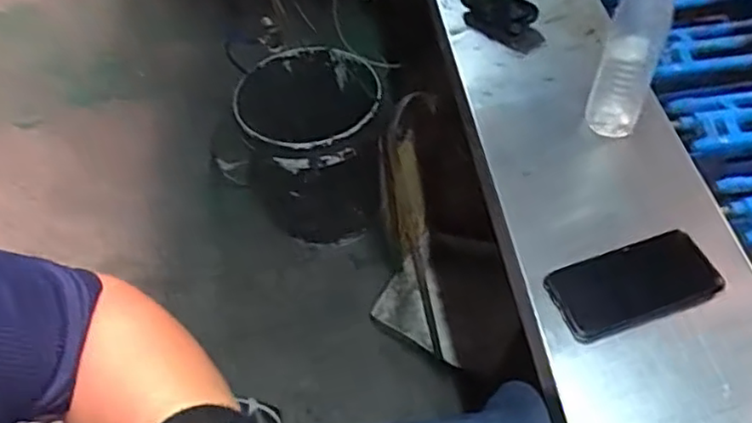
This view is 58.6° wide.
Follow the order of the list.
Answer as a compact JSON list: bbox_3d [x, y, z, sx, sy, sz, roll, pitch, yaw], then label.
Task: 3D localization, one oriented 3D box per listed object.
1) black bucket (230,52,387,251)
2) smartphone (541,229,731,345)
[{"bbox_3d":[-0.146,-0.121,1.462,0.323,0.340,0.331,-8,49,-1],"label":"black bucket"},{"bbox_3d":[0.254,0.071,0.657,0.161,0.013,0.080,-19,50,-11],"label":"smartphone"}]

